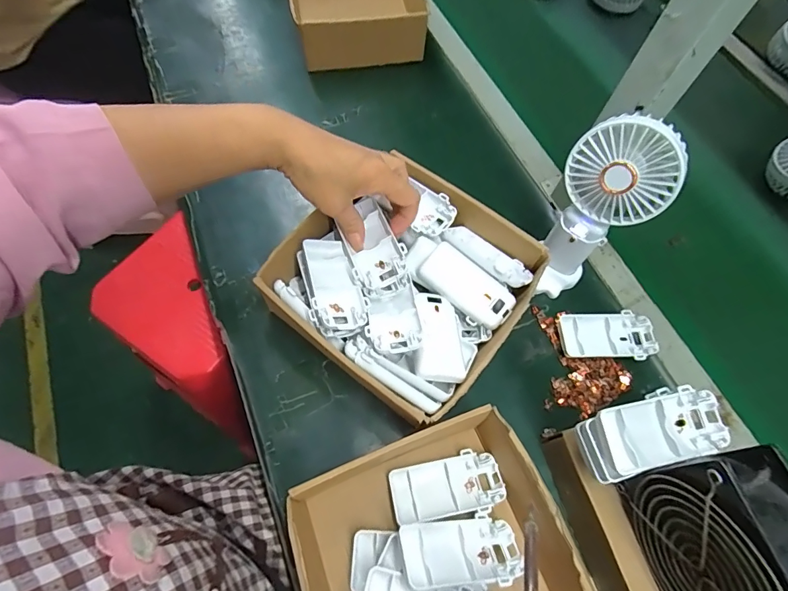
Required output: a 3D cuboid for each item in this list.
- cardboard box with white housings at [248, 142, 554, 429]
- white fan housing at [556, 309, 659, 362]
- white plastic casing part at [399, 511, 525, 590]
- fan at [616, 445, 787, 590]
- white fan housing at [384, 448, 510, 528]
[{"bbox_3d":[0.013,-0.016,0.418,0.206,0.077,0.210,36,67,13],"label":"cardboard box with white housings"},{"bbox_3d":[0.219,0.043,0.439,0.095,0.016,0.049,-2,64,-5],"label":"white fan housing"},{"bbox_3d":[0.052,0.197,0.326,0.096,0.012,0.047,9,38,-18],"label":"white plastic casing part"},{"bbox_3d":[0.211,0.165,0.263,0.044,0.113,0.117,-12,66,-9],"label":"fan"},{"bbox_3d":[0.046,0.165,0.365,0.095,0.014,0.047,-11,66,-9],"label":"white fan housing"}]

